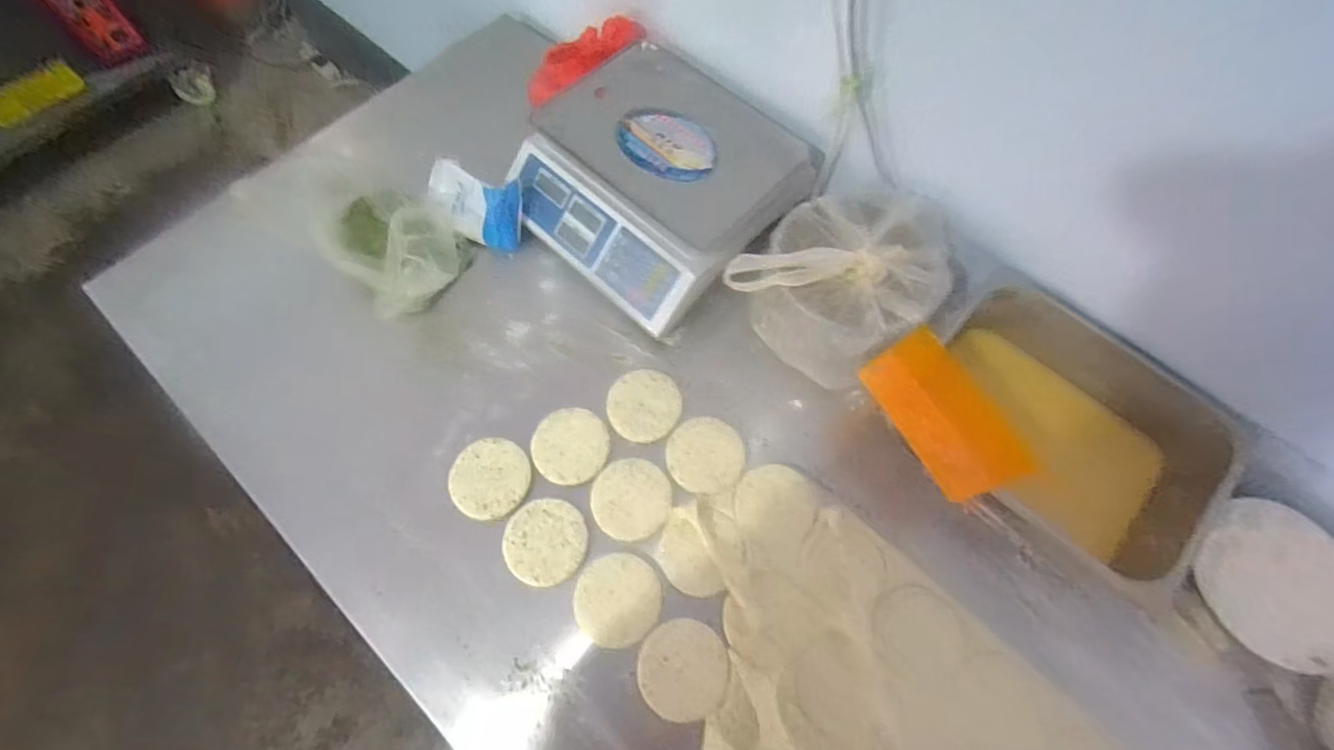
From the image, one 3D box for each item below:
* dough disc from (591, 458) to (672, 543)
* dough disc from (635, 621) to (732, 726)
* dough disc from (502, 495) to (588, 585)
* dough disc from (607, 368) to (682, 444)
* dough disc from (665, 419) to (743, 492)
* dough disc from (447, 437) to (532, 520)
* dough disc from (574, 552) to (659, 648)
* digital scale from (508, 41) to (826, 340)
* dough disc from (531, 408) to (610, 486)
[{"bbox_3d":[-0.042,0.148,0.697,0.092,0.006,0.096,0,65,0],"label":"dough disc"},{"bbox_3d":[0.018,0.314,0.622,0.093,0.011,0.095,2,65,1],"label":"dough disc"},{"bbox_3d":[-0.141,0.192,0.676,0.093,0.006,0.095,0,65,0],"label":"dough disc"},{"bbox_3d":[-0.029,0.039,0.749,0.091,0.007,0.096,0,65,0],"label":"dough disc"},{"bbox_3d":[0.048,0.098,0.717,0.094,0.011,0.091,0,65,0],"label":"dough disc"},{"bbox_3d":[-0.215,0.125,0.709,0.092,0.014,0.100,0,65,0],"label":"dough disc"},{"bbox_3d":[-0.055,0.250,0.652,0.093,0.006,0.094,0,65,0],"label":"dough disc"},{"bbox_3d":[-0.017,-0.271,0.815,0.369,0.108,0.314,39,71,16],"label":"digital scale"},{"bbox_3d":[-0.120,0.087,0.724,0.094,0.014,0.097,0,65,0],"label":"dough disc"}]

